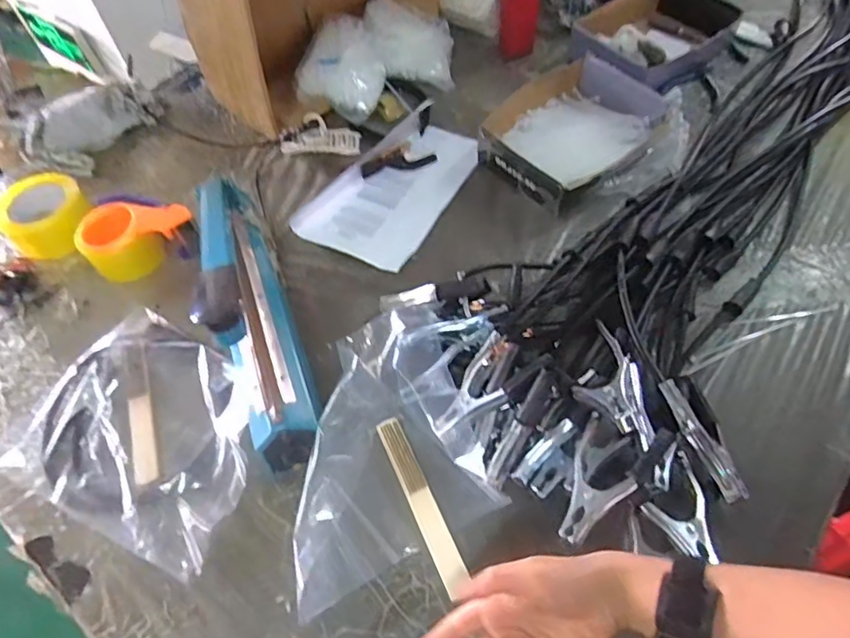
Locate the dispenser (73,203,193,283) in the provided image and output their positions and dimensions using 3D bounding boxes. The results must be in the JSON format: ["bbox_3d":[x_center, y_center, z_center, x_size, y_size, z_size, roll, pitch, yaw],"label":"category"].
[{"bbox_3d":[-0.405,-0.116,0.811,0.154,0.072,0.093,-24,59,-12],"label":"dispenser"}]

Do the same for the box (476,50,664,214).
[{"bbox_3d":[0.228,-0.292,0.880,0.271,0.055,0.211,-35,62,-18],"label":"box"}]

